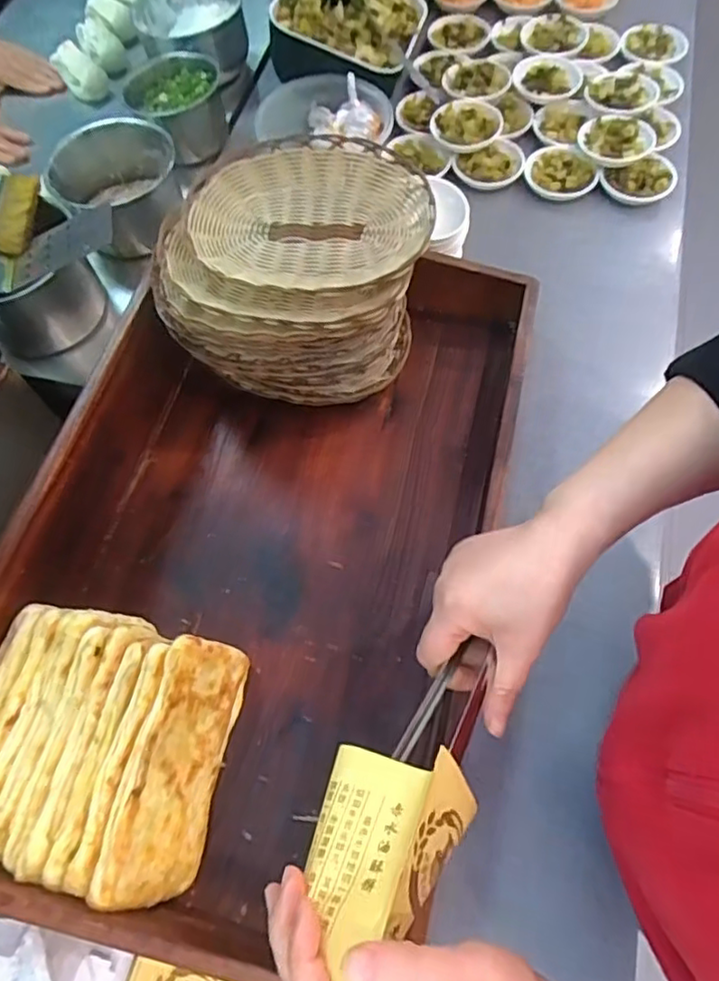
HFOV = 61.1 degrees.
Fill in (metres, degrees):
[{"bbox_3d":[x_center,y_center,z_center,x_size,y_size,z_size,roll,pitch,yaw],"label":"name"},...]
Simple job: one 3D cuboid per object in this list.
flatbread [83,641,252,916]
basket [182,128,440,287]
[{"bbox_3d":[-0.134,0.206,0.461,0.011,0.089,0.180,-5,59,32],"label":"flatbread"},{"bbox_3d":[-0.044,-0.244,0.538,0.212,0.042,0.139,3,65,0],"label":"basket"}]

